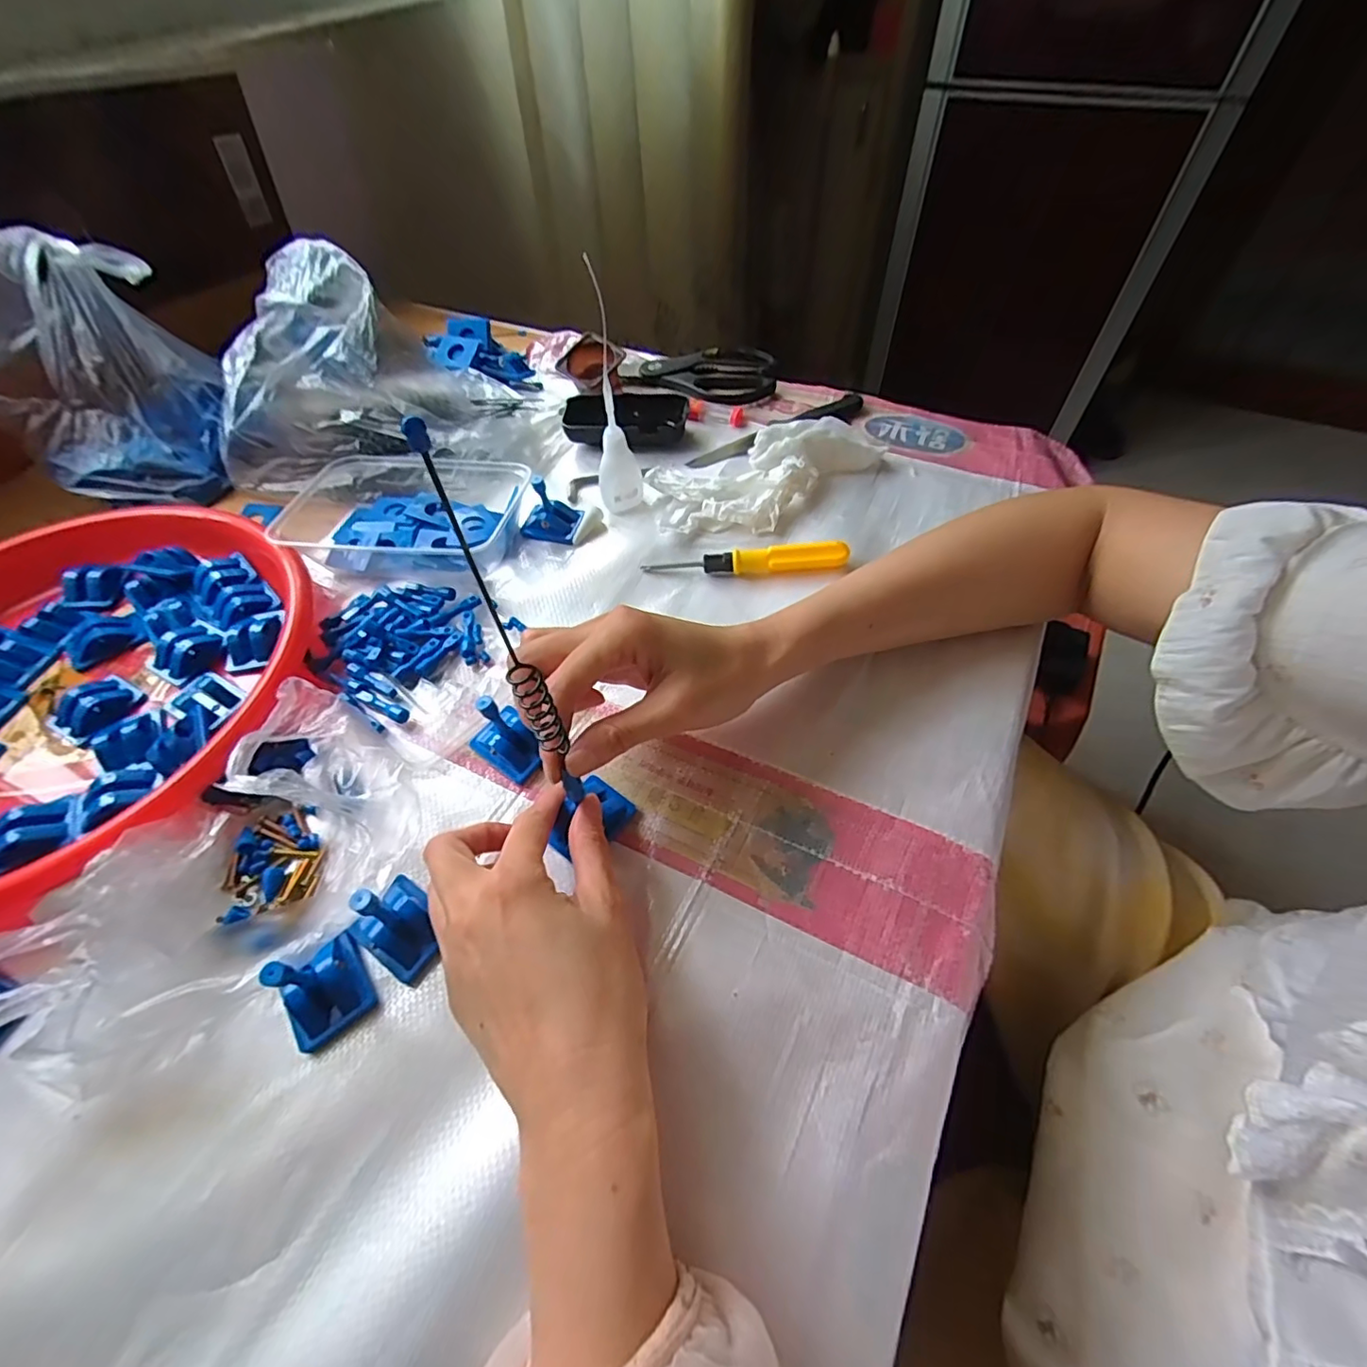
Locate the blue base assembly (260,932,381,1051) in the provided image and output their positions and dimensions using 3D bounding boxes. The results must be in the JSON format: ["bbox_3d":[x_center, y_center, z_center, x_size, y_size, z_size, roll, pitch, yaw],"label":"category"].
[{"bbox_3d":[-0.165,0.132,0.256,0.032,0.042,0.038,-31,58,-18],"label":"blue base assembly"}]

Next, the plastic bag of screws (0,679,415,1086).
[{"bbox_3d":[-0.229,0.087,0.284,0.107,0.052,0.188,29,61,21],"label":"plastic bag of screws"}]

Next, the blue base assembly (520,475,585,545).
[{"bbox_3d":[-0.104,-0.135,0.438,0.045,0.041,0.031,8,55,9],"label":"blue base assembly"}]

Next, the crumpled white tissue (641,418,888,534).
[{"bbox_3d":[0.069,-0.166,0.459,0.193,0.035,0.093,-7,54,-2],"label":"crumpled white tissue"}]

